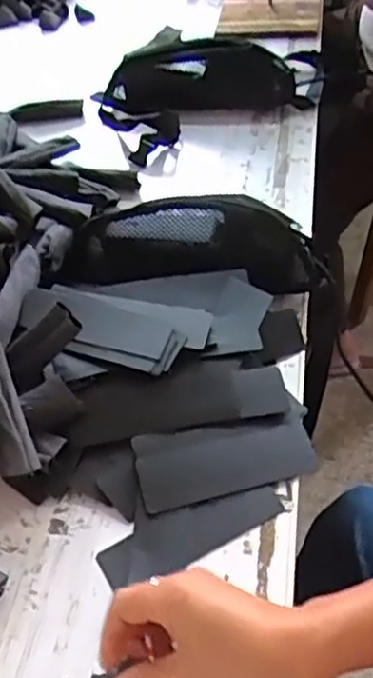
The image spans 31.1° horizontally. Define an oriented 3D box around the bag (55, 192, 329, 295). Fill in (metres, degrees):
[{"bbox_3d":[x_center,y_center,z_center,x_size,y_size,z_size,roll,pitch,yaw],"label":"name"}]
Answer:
[{"bbox_3d":[0.004,-0.101,0.730,0.286,0.107,0.065,7,48,15],"label":"bag"}]

